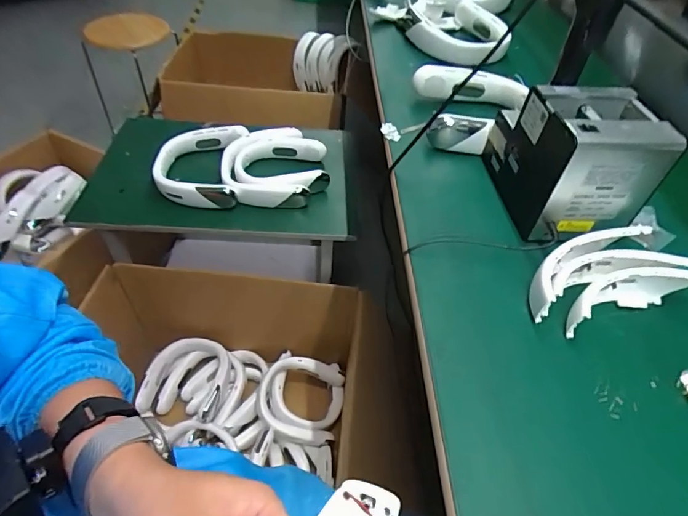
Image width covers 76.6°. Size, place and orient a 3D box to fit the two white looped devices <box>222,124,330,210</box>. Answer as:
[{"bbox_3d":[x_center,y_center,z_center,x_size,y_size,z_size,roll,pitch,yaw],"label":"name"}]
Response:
[{"bbox_3d":[-0.154,-0.206,0.986,0.237,0.056,0.212,-8,49,-12],"label":"two white looped devices"}]

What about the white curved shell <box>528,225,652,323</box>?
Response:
[{"bbox_3d":[0.265,0.006,0.491,0.185,0.046,0.041,-28,55,-23],"label":"white curved shell"}]

